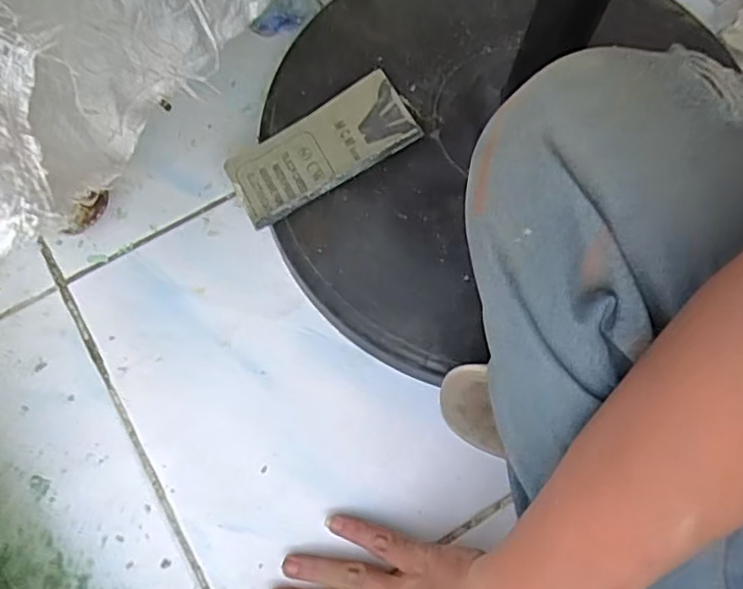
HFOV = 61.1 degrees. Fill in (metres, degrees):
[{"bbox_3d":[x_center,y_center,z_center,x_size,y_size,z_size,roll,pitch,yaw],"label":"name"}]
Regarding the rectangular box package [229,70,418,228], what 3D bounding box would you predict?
[{"bbox_3d":[-0.039,-0.108,0.468,0.139,0.012,0.070,-28,72,5],"label":"rectangular box package"}]

